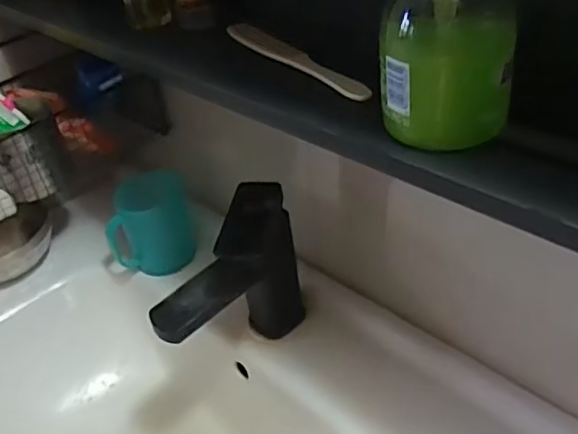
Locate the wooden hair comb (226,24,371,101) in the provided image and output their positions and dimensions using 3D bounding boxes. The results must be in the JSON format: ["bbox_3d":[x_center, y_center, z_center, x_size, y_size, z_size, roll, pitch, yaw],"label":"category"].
[{"bbox_3d":[0.003,-0.120,0.466,0.023,0.004,0.174,-26,41,-24],"label":"wooden hair comb"}]

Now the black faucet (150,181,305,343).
[{"bbox_3d":[-0.059,0.071,0.575,0.152,0.166,0.073,-32,44,-30],"label":"black faucet"}]

